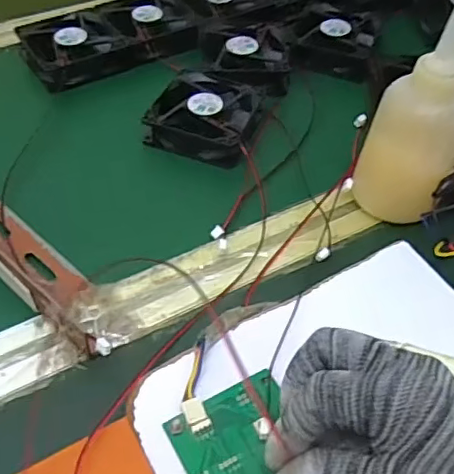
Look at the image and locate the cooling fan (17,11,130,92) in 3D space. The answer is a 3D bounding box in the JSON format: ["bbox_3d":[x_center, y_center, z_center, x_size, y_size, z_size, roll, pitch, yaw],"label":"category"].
[{"bbox_3d":[-0.141,-0.174,0.533,0.087,0.025,0.078,-22,48,-21],"label":"cooling fan"}]

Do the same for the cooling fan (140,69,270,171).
[{"bbox_3d":[-0.017,-0.101,0.480,0.083,0.029,0.093,13,46,13],"label":"cooling fan"}]

